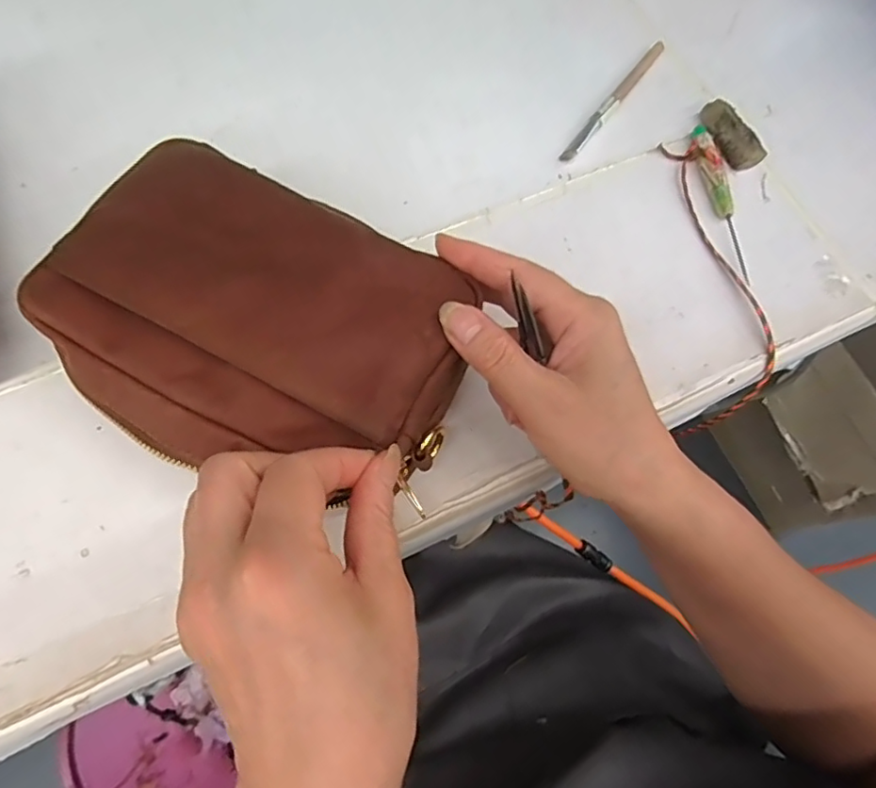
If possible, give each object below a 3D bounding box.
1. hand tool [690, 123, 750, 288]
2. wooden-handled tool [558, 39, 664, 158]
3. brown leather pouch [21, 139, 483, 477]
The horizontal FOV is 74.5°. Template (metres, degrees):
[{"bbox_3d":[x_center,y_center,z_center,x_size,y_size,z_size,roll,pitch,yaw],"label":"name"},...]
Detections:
[{"bbox_3d":[0.180,-0.123,0.363,0.015,0.011,0.116,-8,69,-6],"label":"hand tool"},{"bbox_3d":[0.120,-0.200,0.391,0.010,0.009,0.130,34,71,11],"label":"wooden-handled tool"},{"bbox_3d":[-0.083,-0.034,0.260,0.186,0.038,0.130,27,70,8],"label":"brown leather pouch"}]

